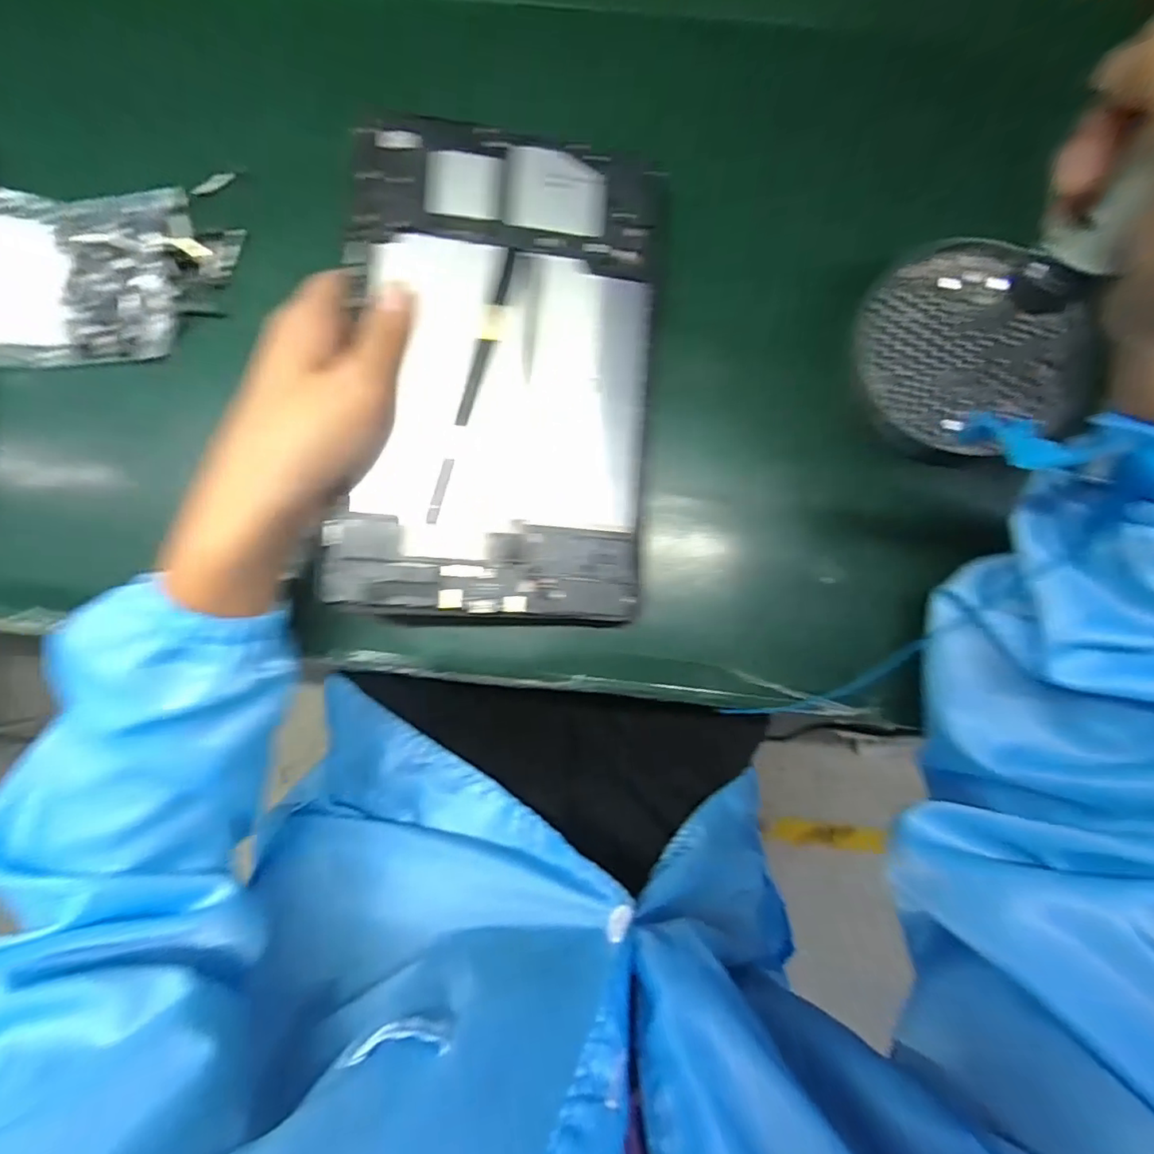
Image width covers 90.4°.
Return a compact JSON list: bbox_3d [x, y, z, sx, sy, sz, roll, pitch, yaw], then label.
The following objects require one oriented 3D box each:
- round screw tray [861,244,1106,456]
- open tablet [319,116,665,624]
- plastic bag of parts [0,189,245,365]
[{"bbox_3d":[0.218,-0.124,0.307,0.121,0.024,0.109,-6,87,0],"label":"round screw tray"},{"bbox_3d":[-0.037,-0.100,0.286,0.149,0.008,0.241,2,88,-6],"label":"open tablet"},{"bbox_3d":[-0.277,-0.171,0.321,0.156,0.028,0.093,-2,87,0],"label":"plastic bag of parts"}]

